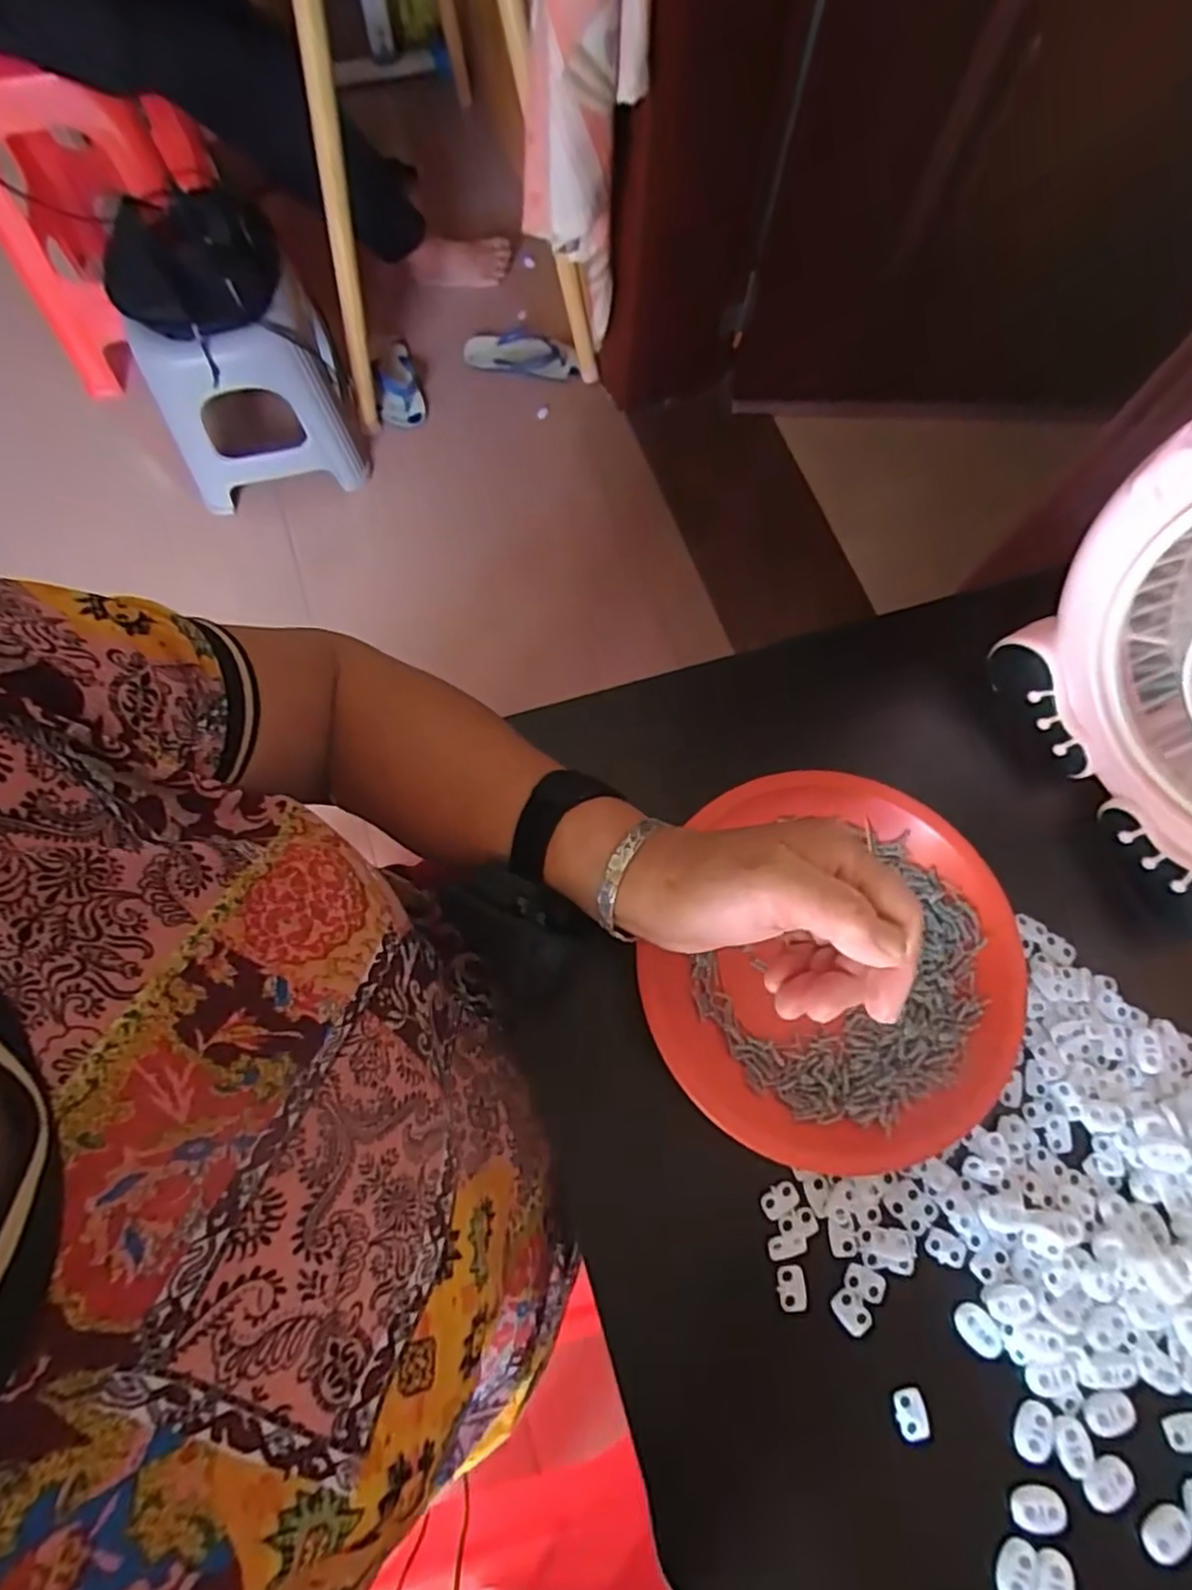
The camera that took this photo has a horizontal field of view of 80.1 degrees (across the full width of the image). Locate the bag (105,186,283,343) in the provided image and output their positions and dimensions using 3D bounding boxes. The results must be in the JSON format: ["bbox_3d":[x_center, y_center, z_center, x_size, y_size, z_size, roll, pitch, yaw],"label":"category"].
[{"bbox_3d":[-0.596,-0.781,1.042,0.250,0.080,0.210,-18,75,-7],"label":"bag"}]

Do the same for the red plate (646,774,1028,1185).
[{"bbox_3d":[0.128,0.087,0.374,0.184,0.027,0.196,1,74,-2],"label":"red plate"}]

